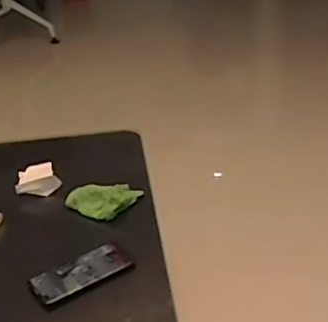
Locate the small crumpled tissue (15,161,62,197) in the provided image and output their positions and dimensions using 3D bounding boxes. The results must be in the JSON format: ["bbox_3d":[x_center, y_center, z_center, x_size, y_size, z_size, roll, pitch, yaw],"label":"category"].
[{"bbox_3d":[-0.260,0.028,1.161,0.088,0.038,0.118,-7,29,-7],"label":"small crumpled tissue"}]

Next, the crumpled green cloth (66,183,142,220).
[{"bbox_3d":[-0.115,0.075,1.061,0.141,0.053,0.063,-4,29,-1],"label":"crumpled green cloth"}]

